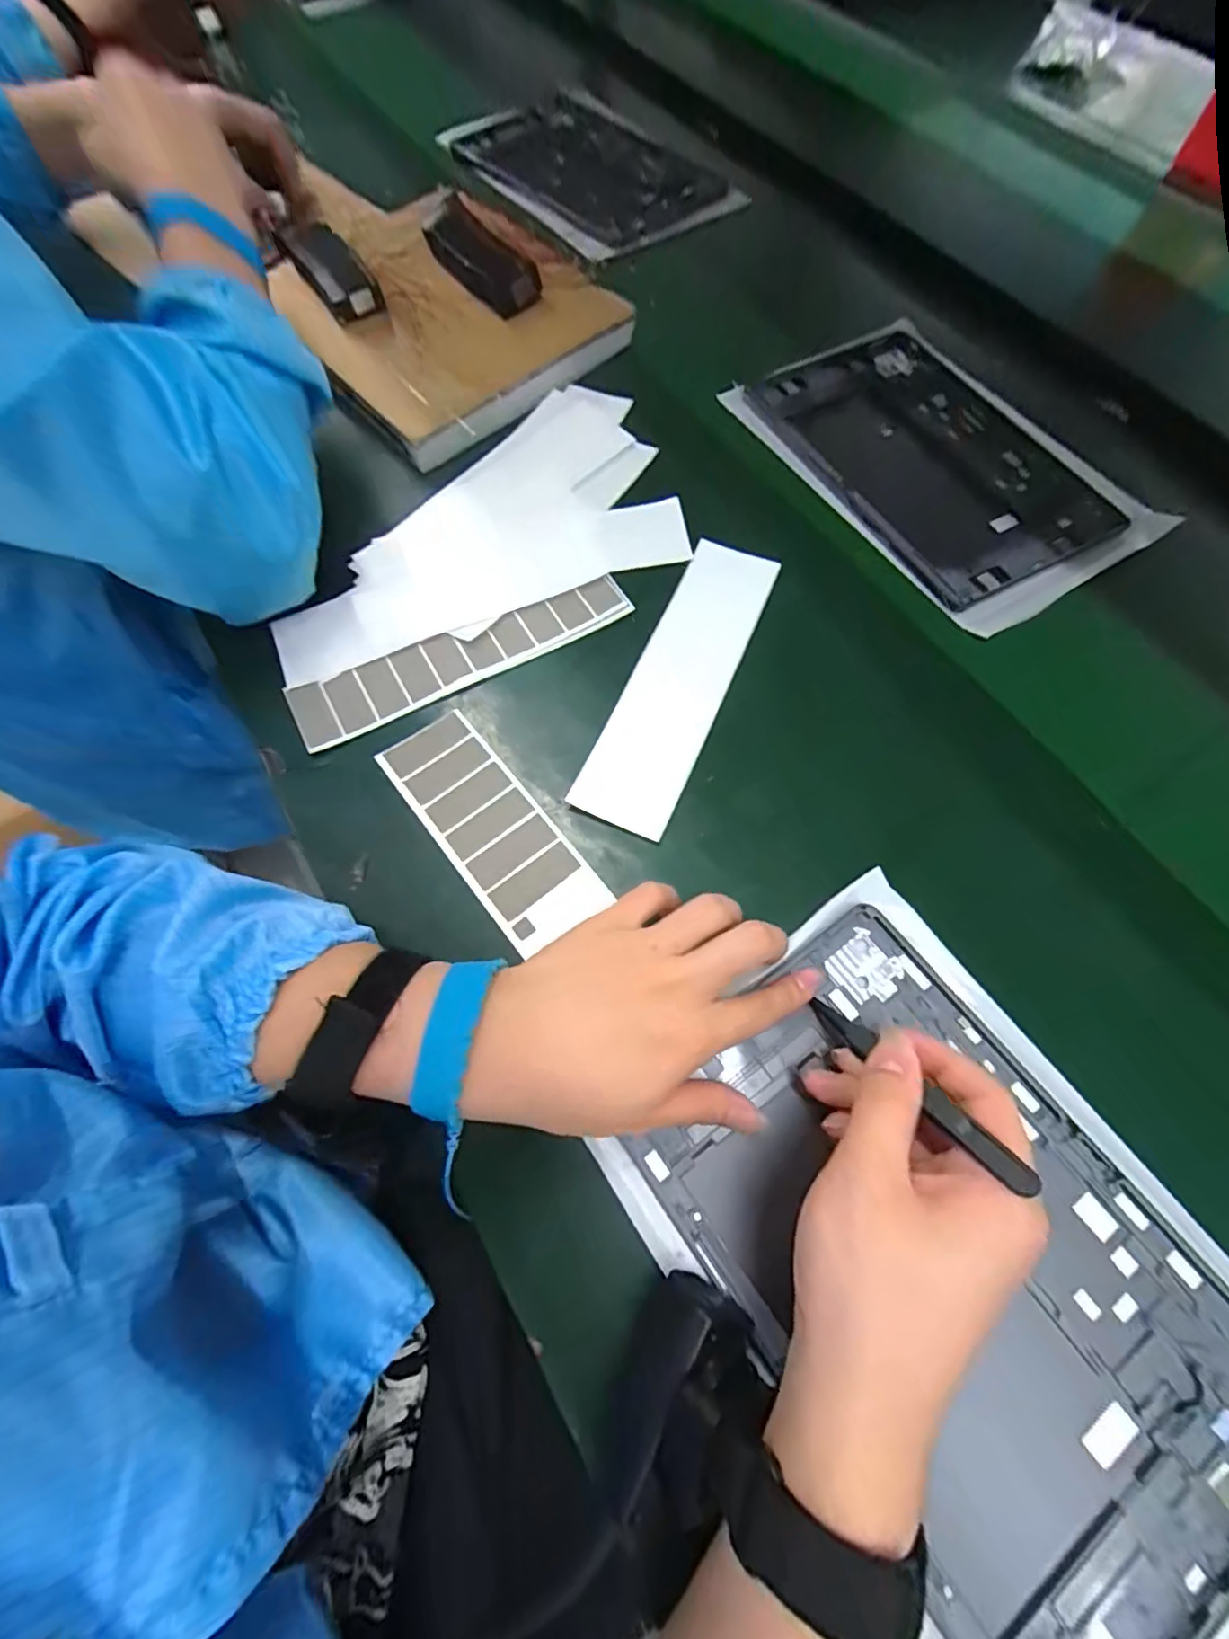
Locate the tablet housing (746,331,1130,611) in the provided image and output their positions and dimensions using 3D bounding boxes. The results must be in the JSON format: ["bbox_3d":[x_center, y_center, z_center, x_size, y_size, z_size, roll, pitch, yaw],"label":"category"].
[{"bbox_3d":[0.231,-0.273,0.439,0.174,0.009,0.249,-26,70,-11],"label":"tablet housing"}]

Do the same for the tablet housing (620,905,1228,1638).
[{"bbox_3d":[0.141,0.183,0.249,0.166,0.014,0.252,-34,72,-14],"label":"tablet housing"}]

